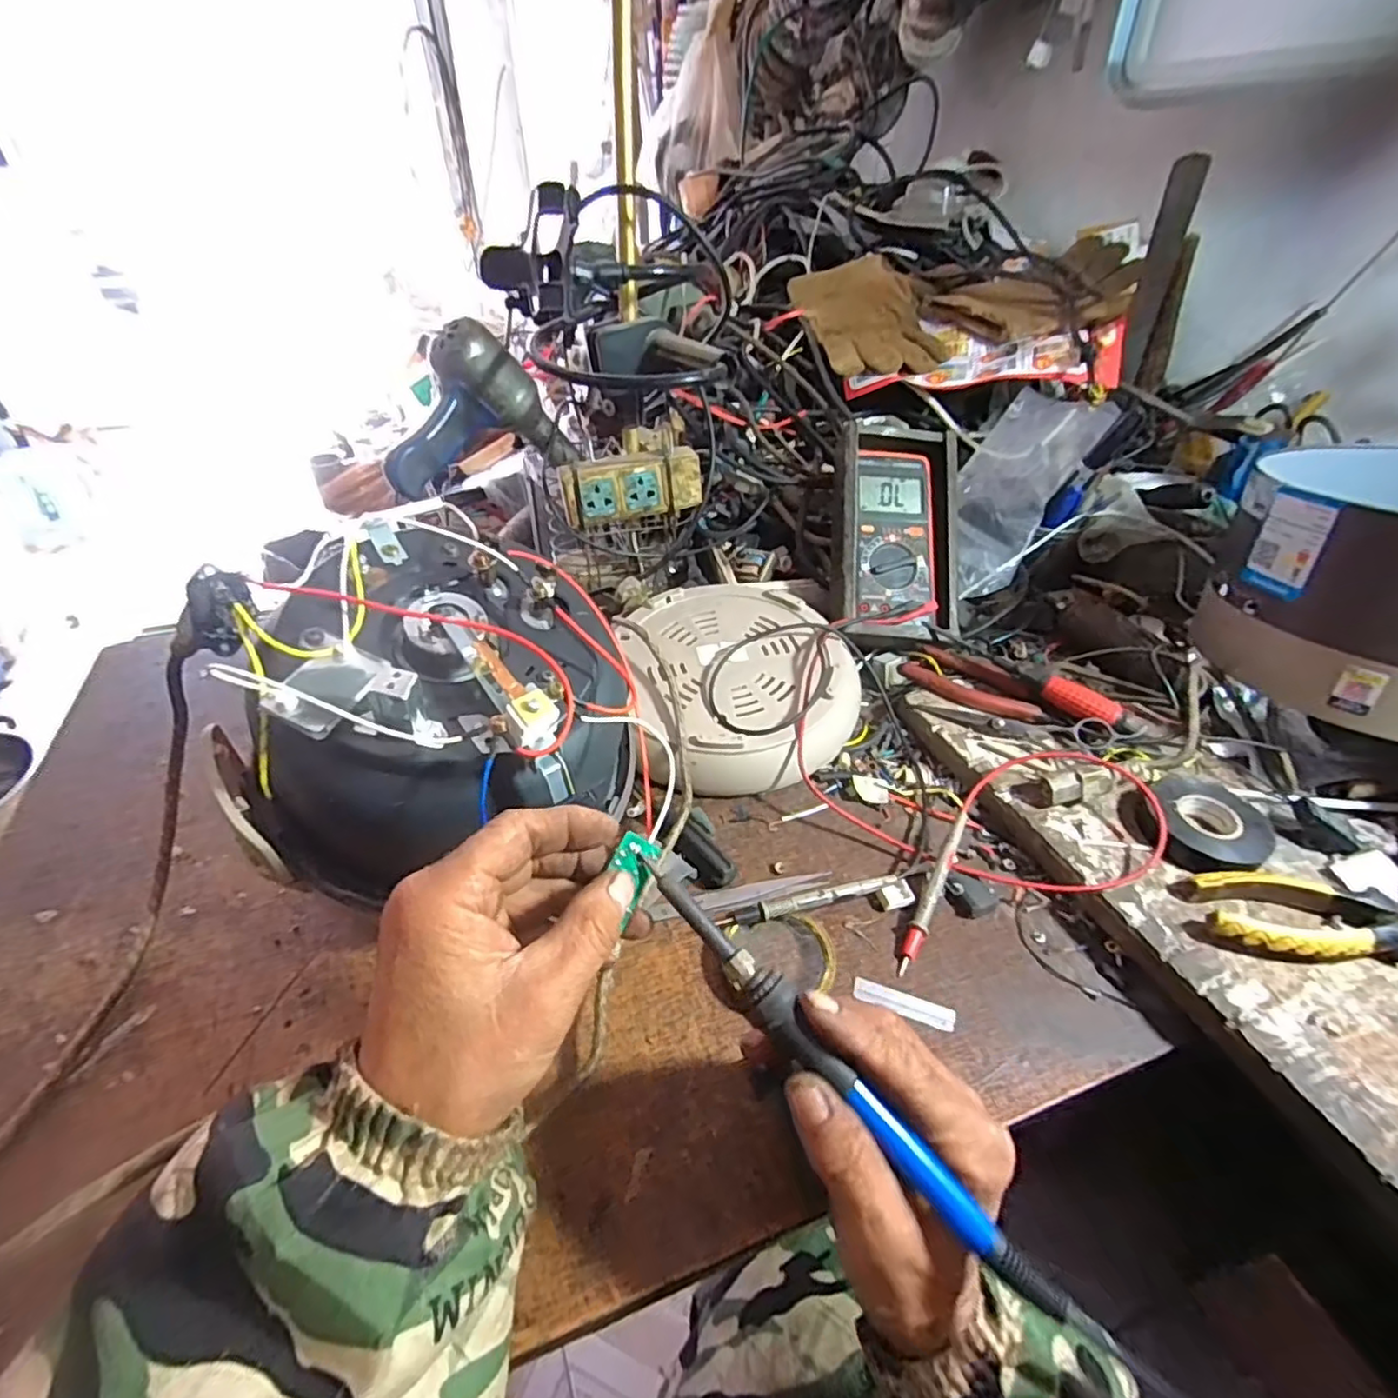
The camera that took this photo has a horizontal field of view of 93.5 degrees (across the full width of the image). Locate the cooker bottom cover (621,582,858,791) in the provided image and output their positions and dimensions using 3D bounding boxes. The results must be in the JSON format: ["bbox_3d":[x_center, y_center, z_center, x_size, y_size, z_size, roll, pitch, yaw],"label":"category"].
[{"bbox_3d":[0.032,-0.019,0.555,0.199,0.048,0.210,-6,41,-7],"label":"cooker bottom cover"}]

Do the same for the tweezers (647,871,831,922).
[{"bbox_3d":[0.028,0.129,0.433,0.122,0.006,0.015,-9,42,-10],"label":"tweezers"}]

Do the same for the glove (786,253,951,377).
[{"bbox_3d":[0.207,-0.478,0.816,0.138,0.024,0.258,-16,59,2],"label":"glove"}]

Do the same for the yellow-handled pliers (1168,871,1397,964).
[{"bbox_3d":[0.387,0.132,0.398,0.171,0.021,0.052,4,41,5],"label":"yellow-handled pliers"}]

